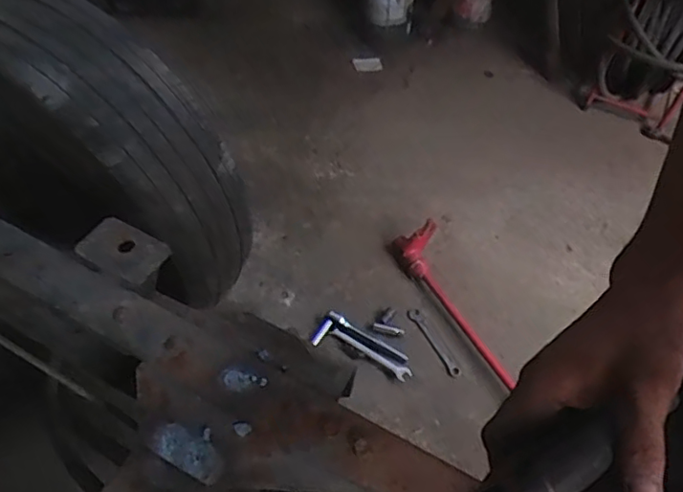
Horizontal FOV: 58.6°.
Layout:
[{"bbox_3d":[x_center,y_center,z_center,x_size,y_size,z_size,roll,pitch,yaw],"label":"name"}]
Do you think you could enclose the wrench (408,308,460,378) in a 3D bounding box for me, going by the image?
[{"bbox_3d":[0.193,0.199,1.273,0.026,0.004,0.173,-22,55,-18],"label":"wrench"}]

